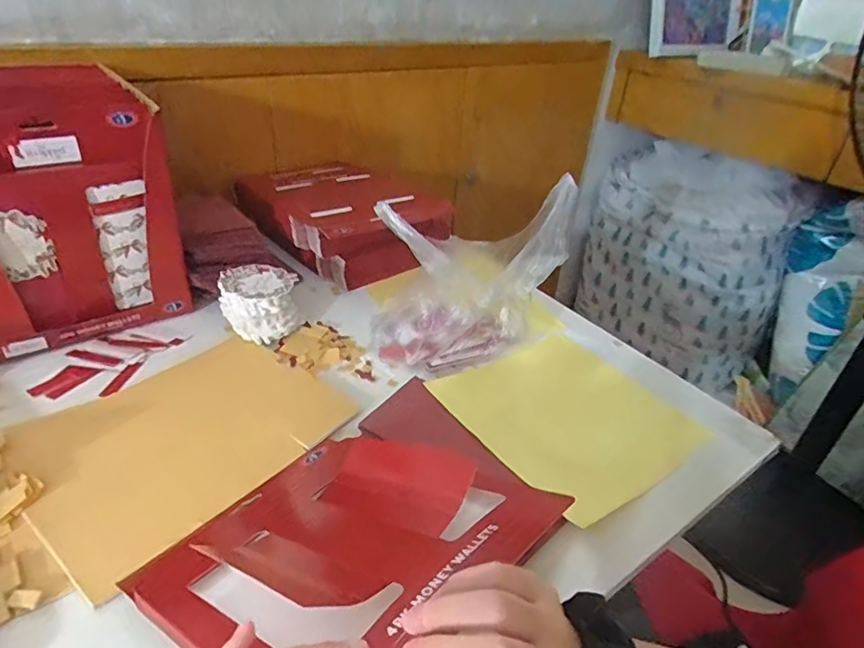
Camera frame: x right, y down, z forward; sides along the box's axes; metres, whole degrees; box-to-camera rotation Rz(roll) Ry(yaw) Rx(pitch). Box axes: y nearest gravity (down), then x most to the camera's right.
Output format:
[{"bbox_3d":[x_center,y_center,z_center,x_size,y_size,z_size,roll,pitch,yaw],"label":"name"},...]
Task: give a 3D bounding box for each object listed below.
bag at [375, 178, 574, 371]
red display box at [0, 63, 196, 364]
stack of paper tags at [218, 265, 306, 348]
[{"bbox_3d":[0.039,-0.053,0.592,0.187,0.191,0.132,10,34,9],"label":"bag"},{"bbox_3d":[-0.396,-0.126,0.573,0.194,0.244,0.144,-21,41,-33],"label":"red display box"},{"bbox_3d":[-0.199,-0.023,0.625,0.084,0.068,0.068,-10,36,-20],"label":"stack of paper tags"}]

